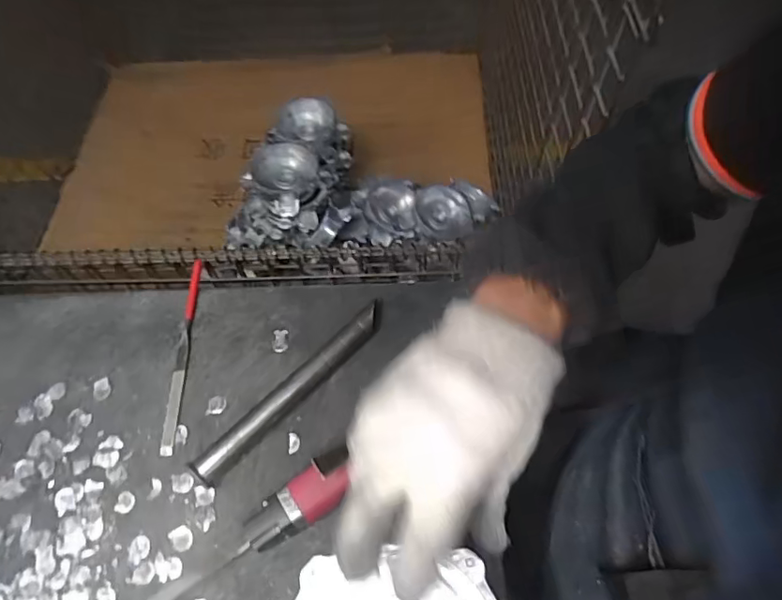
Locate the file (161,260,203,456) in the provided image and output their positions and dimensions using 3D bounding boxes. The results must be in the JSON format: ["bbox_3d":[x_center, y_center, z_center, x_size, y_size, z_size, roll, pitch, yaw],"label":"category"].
[{"bbox_3d":[-0.176,0.041,0.442,0.012,0.011,0.171,-2,62,2],"label":"file"}]

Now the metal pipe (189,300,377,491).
[{"bbox_3d":[-0.076,0.072,0.414,0.183,0.020,0.019,-42,67,-17],"label":"metal pipe"}]

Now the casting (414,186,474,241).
[{"bbox_3d":[0.113,-0.183,1.119,0.122,0.047,0.127,-1,61,2],"label":"casting"}]

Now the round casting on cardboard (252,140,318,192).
[{"bbox_3d":[-0.197,-0.245,0.991,0.122,0.033,0.121,-1,61,2],"label":"round casting on cardboard"}]

